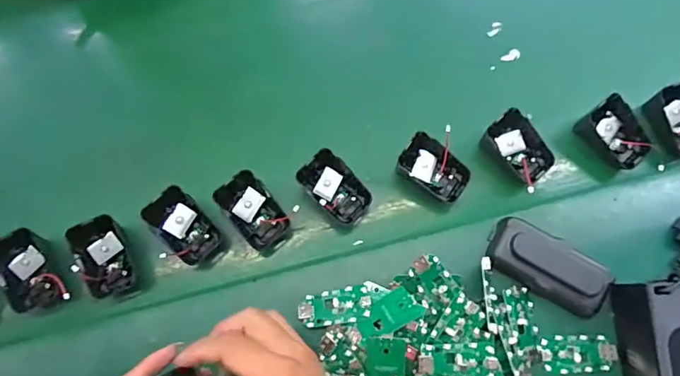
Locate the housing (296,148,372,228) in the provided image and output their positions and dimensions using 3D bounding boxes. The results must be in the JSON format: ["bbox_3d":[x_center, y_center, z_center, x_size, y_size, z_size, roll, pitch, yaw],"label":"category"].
[{"bbox_3d":[-0.005,0.002,0.449,0.067,0.037,0.046,43,77,13],"label":"housing"}]

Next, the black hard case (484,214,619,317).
[{"bbox_3d":[0.186,0.072,0.425,0.105,0.029,0.049,29,74,10],"label":"black hard case"}]

